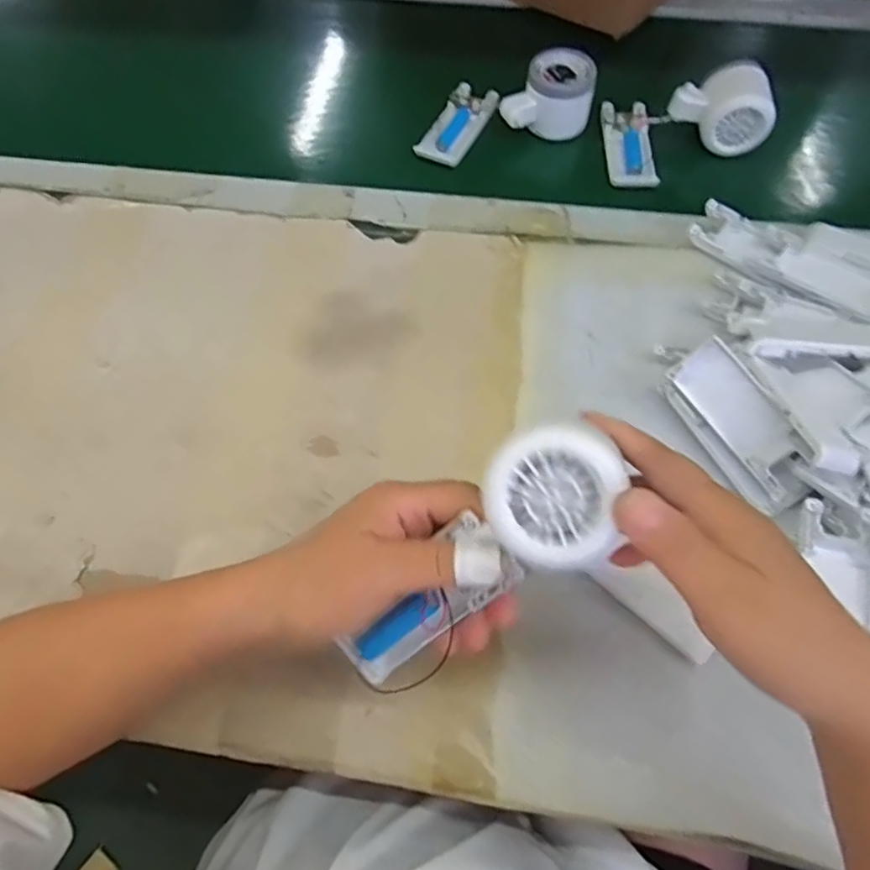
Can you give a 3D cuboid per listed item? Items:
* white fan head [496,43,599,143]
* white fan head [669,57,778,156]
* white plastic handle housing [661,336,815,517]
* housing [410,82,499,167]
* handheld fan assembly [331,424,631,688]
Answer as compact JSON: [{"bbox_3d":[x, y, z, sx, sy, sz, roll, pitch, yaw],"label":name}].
[{"bbox_3d":[0.104,-0.308,0.547,0.079,0.052,0.056,8,67,6],"label":"white fan head"},{"bbox_3d":[0.258,-0.293,0.536,0.084,0.045,0.055,24,69,13],"label":"white fan head"},{"bbox_3d":[0.198,-0.005,0.391,0.051,0.020,0.109,-42,74,27],"label":"white plastic handle housing"},{"bbox_3d":[0.023,-0.294,0.568,0.041,0.017,0.101,26,70,13],"label":"housing"},{"bbox_3d":[0.017,0.064,0.268,0.031,0.168,0.050,-8,56,-50],"label":"handheld fan assembly"}]

